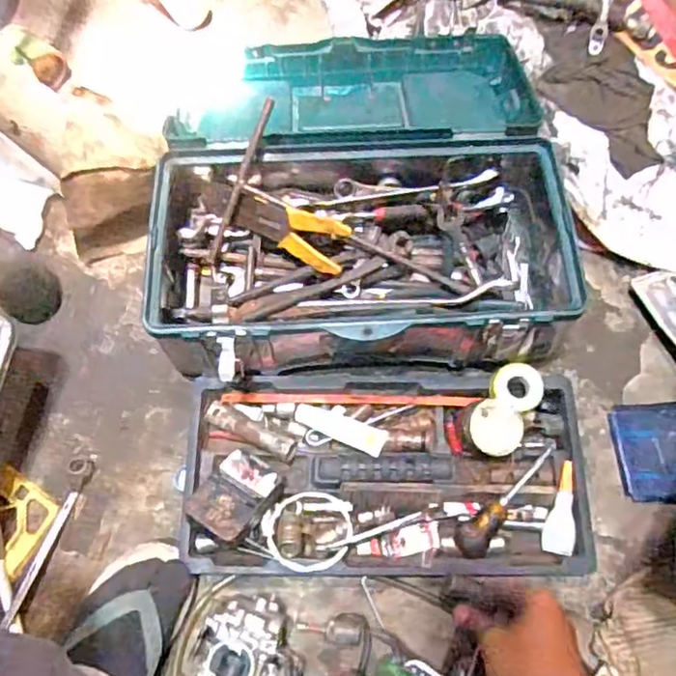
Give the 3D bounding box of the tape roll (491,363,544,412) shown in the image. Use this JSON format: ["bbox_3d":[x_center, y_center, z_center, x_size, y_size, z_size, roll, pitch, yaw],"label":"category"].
[{"bbox_3d":[0.199,0.057,0.696,0.054,0.032,0.051,0,68,0],"label":"tape roll"}]

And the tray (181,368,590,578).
[{"bbox_3d":[0.051,0.142,0.676,0.433,0.067,0.220,1,68,0],"label":"tray"}]

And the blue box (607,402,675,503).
[{"bbox_3d":[0.371,0.128,0.713,0.099,0.023,0.116,1,68,0],"label":"blue box"}]

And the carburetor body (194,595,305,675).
[{"bbox_3d":[-0.096,0.315,0.602,0.114,0.075,0.099,-31,71,-12],"label":"carburetor body"}]

